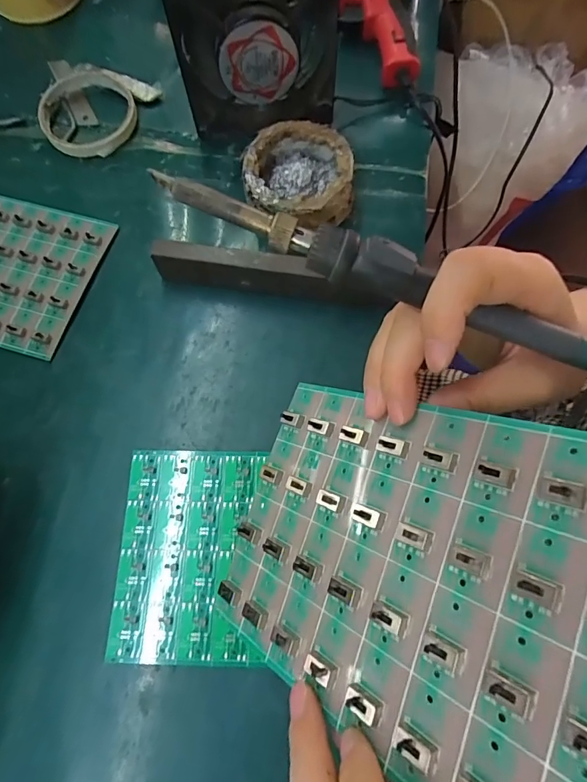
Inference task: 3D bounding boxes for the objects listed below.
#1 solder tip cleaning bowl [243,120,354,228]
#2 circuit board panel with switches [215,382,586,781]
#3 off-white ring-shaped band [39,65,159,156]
[{"bbox_3d":[0.004,-0.163,0.347,0.082,0.040,0.082,0,71,0],"label":"solder tip cleaning bowl"},{"bbox_3d":[0.036,0.063,0.169,0.165,0.007,0.121,11,77,47],"label":"circuit board panel with switches"},{"bbox_3d":[-0.181,-0.255,0.399,0.095,0.015,0.098,0,71,0],"label":"off-white ring-shaped band"}]

